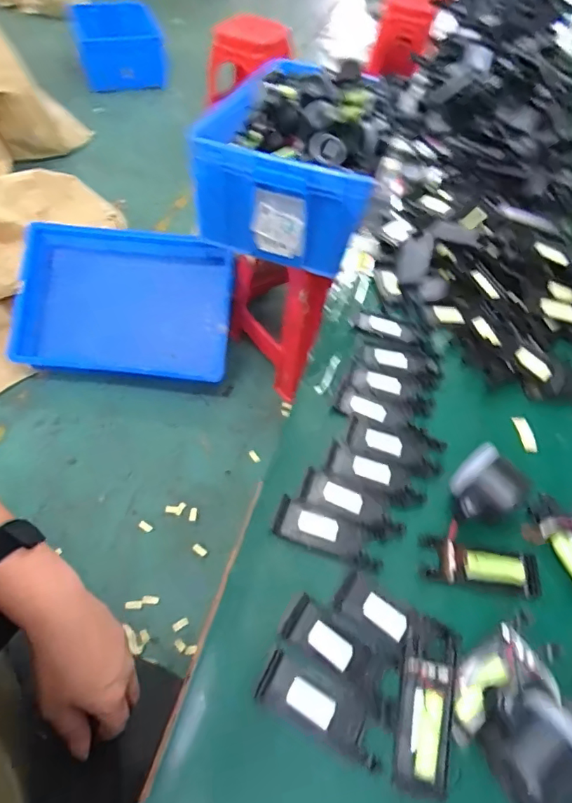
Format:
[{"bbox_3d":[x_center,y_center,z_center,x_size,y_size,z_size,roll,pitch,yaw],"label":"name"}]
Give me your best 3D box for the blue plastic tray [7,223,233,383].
[{"bbox_3d":[-0.456,-0.275,1.395,0.588,0.090,0.400,4,85,-2],"label":"blue plastic tray"}]

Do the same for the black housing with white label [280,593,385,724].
[{"bbox_3d":[0.043,0.198,0.390,0.098,0.008,0.041,32,57,19],"label":"black housing with white label"}]

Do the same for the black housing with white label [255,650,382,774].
[{"bbox_3d":[0.028,0.227,0.368,0.097,0.010,0.039,25,54,14],"label":"black housing with white label"}]

